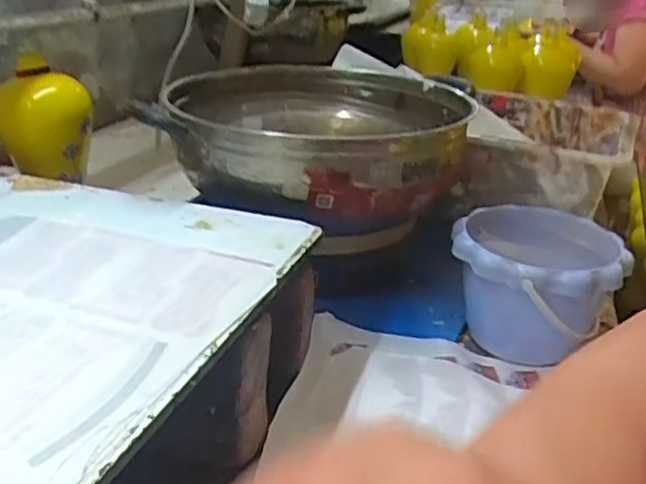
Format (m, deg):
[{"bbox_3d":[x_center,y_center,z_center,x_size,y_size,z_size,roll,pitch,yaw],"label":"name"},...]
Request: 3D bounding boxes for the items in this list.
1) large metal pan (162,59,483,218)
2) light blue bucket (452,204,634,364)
[{"bbox_3d":[-0.005,-0.137,0.743,0.316,0.073,0.380,10,27,17],"label":"large metal pan"},{"bbox_3d":[0.194,0.044,0.632,0.149,0.110,0.146,5,25,-2],"label":"light blue bucket"}]

